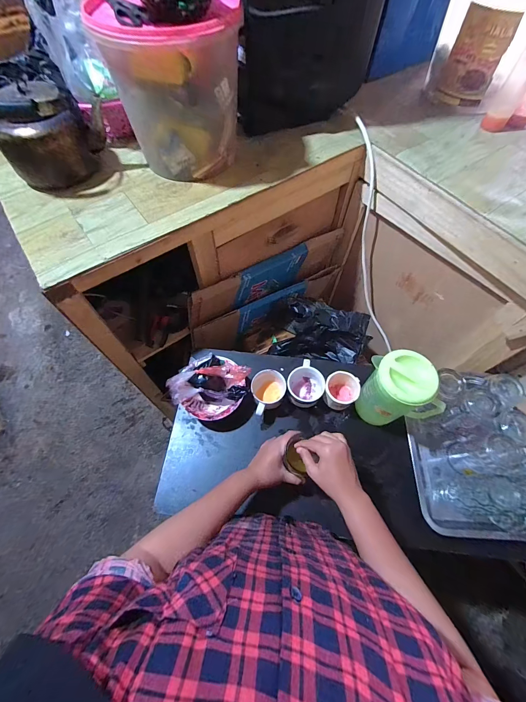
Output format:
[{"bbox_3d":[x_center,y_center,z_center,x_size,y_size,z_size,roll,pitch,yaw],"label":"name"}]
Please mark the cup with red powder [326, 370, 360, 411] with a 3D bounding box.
[{"bbox_3d":[0.185,0.097,0.711,0.076,0.078,0.082,0,64,0],"label":"cup with red powder"}]

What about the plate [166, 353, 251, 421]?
[{"bbox_3d":[-0.121,0.089,0.711,0.157,0.092,0.148,0,64,0],"label":"plate"}]

